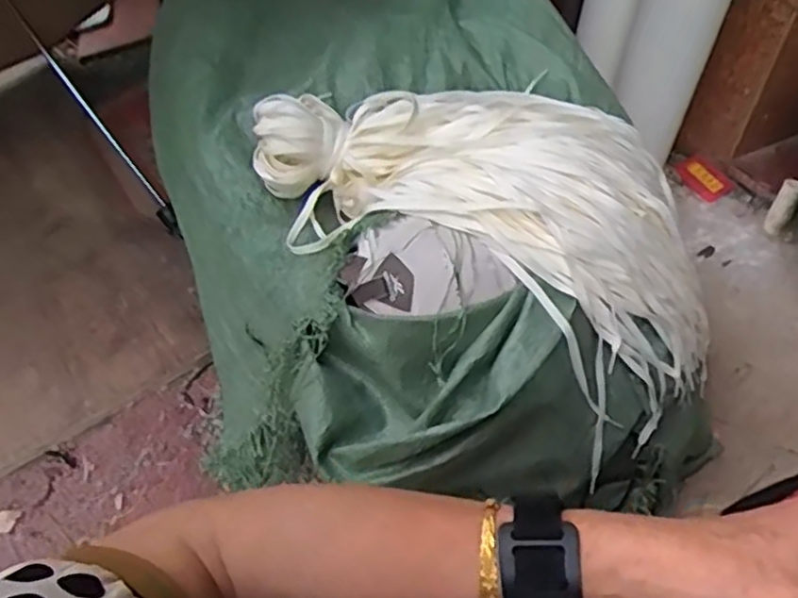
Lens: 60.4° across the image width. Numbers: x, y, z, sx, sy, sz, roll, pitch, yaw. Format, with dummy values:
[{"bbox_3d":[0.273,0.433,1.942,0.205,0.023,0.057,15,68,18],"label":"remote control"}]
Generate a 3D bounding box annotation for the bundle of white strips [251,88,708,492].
[{"bbox_3d":[0.109,-0.083,0.670,0.503,0.158,0.267,28,52,1],"label":"bundle of white strips"}]

